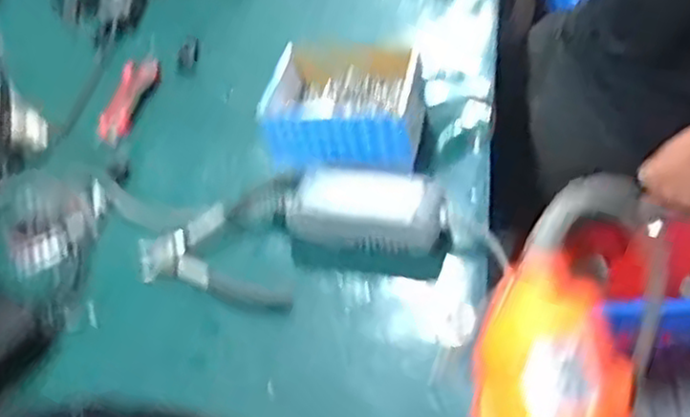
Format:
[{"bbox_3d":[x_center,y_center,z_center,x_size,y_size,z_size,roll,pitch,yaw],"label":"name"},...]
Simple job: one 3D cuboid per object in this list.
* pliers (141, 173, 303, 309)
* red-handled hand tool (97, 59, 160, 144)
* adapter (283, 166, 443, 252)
[{"bbox_3d":[-0.107,0.027,0.609,0.130,0.026,0.151,-3,40,2],"label":"pliers"},{"bbox_3d":[-0.239,-0.123,0.804,0.043,0.012,0.143,-3,40,8],"label":"red-handled hand tool"},{"bbox_3d":[0.017,-0.001,0.595,0.128,0.048,0.051,6,42,17],"label":"adapter"}]

